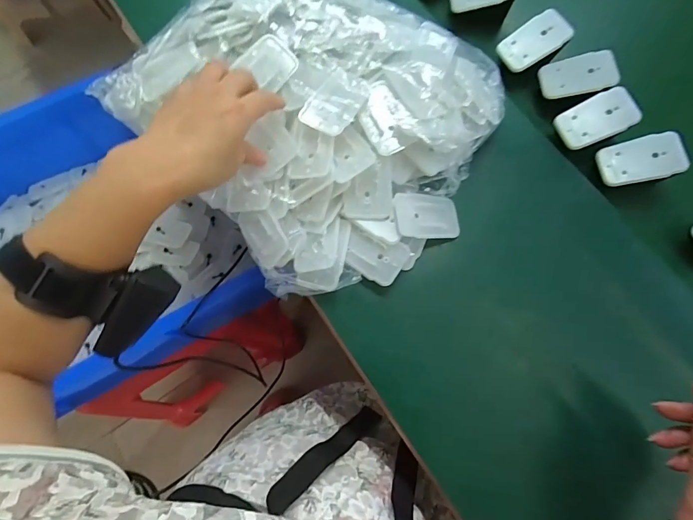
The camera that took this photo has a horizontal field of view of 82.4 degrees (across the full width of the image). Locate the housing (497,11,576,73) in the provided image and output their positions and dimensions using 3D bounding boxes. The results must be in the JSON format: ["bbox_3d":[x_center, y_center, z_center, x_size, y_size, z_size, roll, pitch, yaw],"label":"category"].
[{"bbox_3d":[0.201,-0.234,0.423,0.070,0.006,0.046,-32,69,12],"label":"housing"}]

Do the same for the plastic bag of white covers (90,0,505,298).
[{"bbox_3d":[-0.036,-0.151,0.383,0.339,0.069,0.289,36,77,9],"label":"plastic bag of white covers"}]

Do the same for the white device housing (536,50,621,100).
[{"bbox_3d":[0.240,-0.192,0.411,0.070,0.007,0.044,-2,81,19],"label":"white device housing"}]

